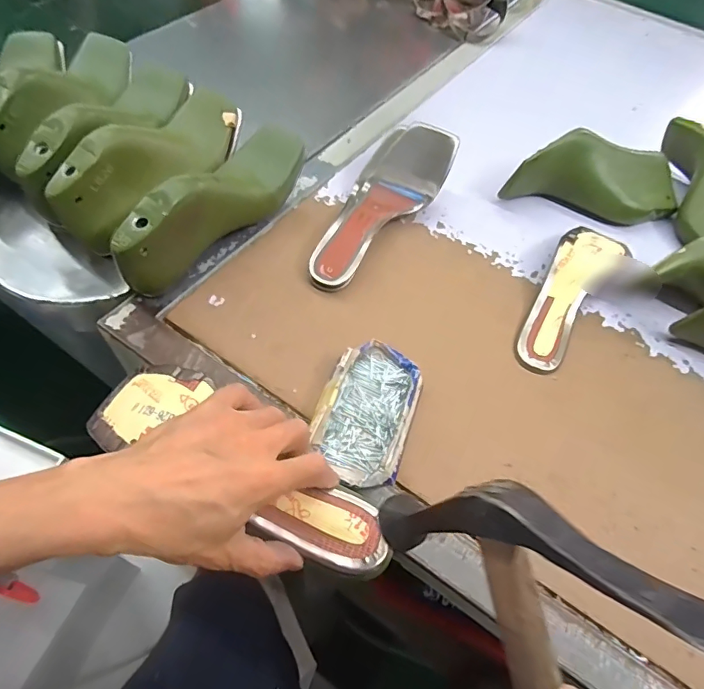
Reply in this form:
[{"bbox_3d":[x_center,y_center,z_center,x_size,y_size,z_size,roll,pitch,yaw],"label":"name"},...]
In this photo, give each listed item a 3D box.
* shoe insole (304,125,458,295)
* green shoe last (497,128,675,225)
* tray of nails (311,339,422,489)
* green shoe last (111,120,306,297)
[{"bbox_3d":[0.026,-0.154,0.541,0.094,0.053,0.232,30,73,16],"label":"shoe insole"},{"bbox_3d":[0.304,-0.206,0.581,0.219,0.079,0.076,9,57,0],"label":"green shoe last"},{"bbox_3d":[0.014,0.057,0.418,0.080,0.027,0.134,19,57,6],"label":"tray of nails"},{"bbox_3d":[-0.146,-0.152,0.500,0.077,0.102,0.249,33,60,15],"label":"green shoe last"}]

